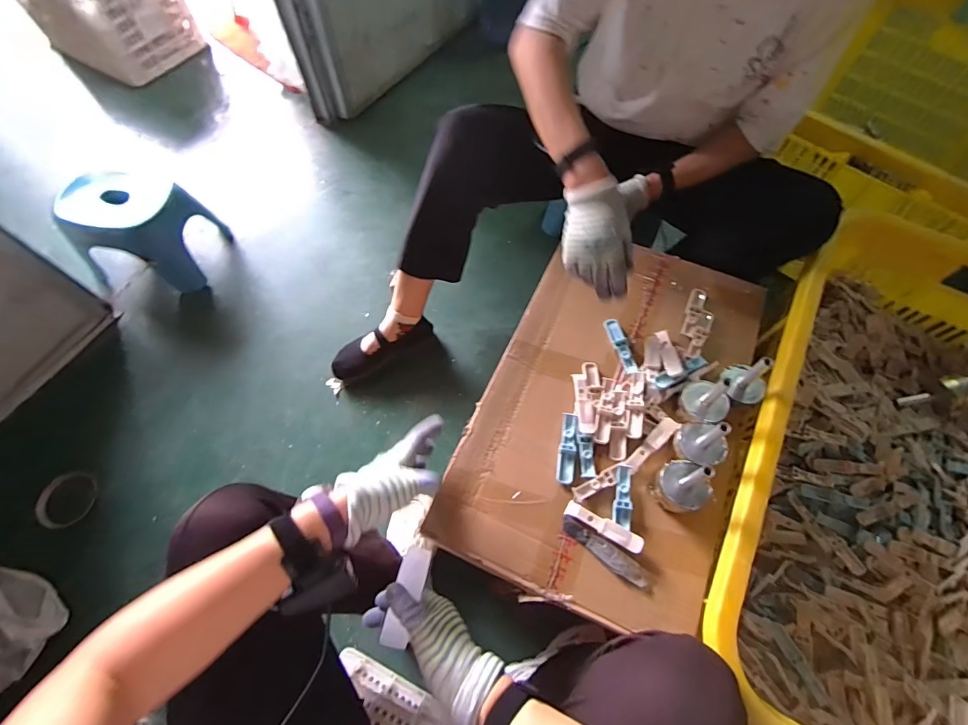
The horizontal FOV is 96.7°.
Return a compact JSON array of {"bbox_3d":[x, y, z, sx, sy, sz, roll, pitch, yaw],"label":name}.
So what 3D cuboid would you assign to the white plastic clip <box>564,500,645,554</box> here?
[{"bbox_3d":[0.150,0.206,0.539,0.098,0.007,0.022,25,86,22],"label":"white plastic clip"}]

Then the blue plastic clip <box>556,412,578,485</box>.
[{"bbox_3d":[0.115,0.117,0.588,0.023,0.009,0.094,9,64,4],"label":"blue plastic clip"}]

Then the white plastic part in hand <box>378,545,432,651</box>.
[{"bbox_3d":[-0.087,0.264,0.490,0.032,0.007,0.102,11,56,7],"label":"white plastic part in hand"}]

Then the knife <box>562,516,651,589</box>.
[{"bbox_3d":[0.151,0.236,0.535,0.120,0.013,0.023,34,69,15],"label":"knife"}]

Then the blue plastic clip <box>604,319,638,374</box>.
[{"bbox_3d":[0.209,-0.027,0.658,0.022,0.012,0.099,-11,65,-6],"label":"blue plastic clip"}]

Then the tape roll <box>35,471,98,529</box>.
[{"bbox_3d":[-0.834,0.273,0.859,0.100,0.023,0.109,0,64,0],"label":"tape roll"}]

